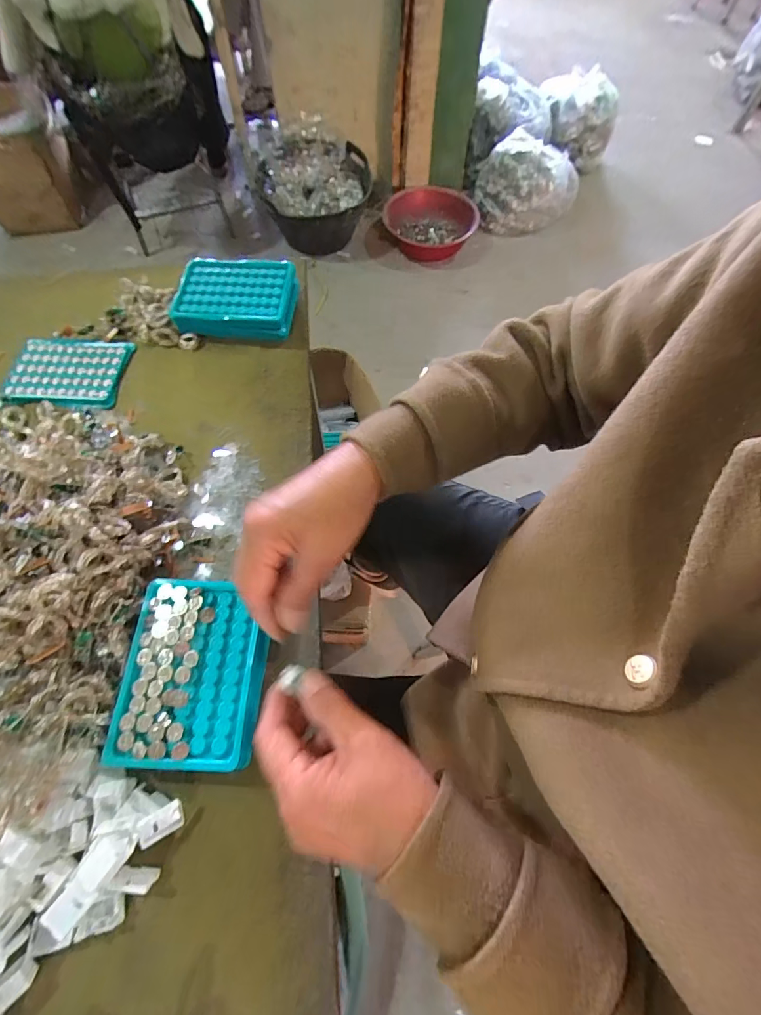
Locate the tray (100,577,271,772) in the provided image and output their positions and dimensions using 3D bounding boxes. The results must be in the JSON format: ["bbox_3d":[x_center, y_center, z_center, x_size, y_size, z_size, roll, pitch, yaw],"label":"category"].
[{"bbox_3d":[-0.140,0.125,0.328,0.098,0.032,0.129,2,64,-1],"label":"tray"}]

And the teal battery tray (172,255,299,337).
[{"bbox_3d":[-0.172,-0.251,0.507,0.136,0.035,0.092,2,64,-1],"label":"teal battery tray"}]

